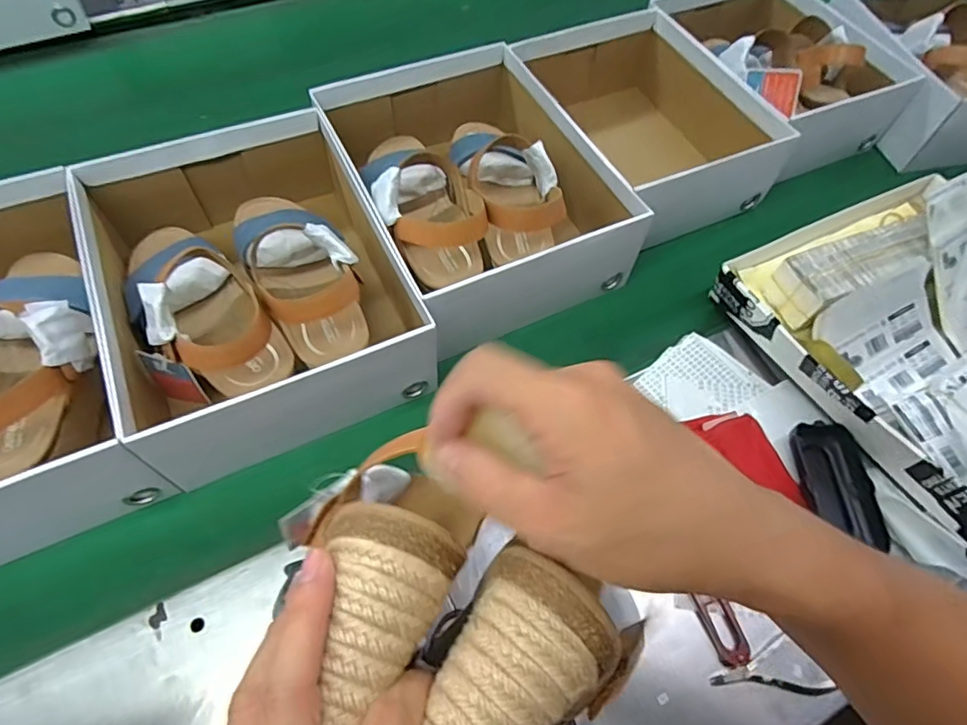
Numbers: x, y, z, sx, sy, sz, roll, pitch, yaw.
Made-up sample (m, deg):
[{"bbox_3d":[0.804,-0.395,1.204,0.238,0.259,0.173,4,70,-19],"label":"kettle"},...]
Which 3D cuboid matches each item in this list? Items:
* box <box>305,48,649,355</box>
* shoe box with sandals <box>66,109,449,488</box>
[{"bbox_3d":[-0.011,-0.188,0.581,0.235,0.121,0.313,-23,63,-16],"label":"box"},{"bbox_3d":[-0.212,-0.084,0.512,0.232,0.126,0.302,-21,63,-15],"label":"shoe box with sandals"}]

